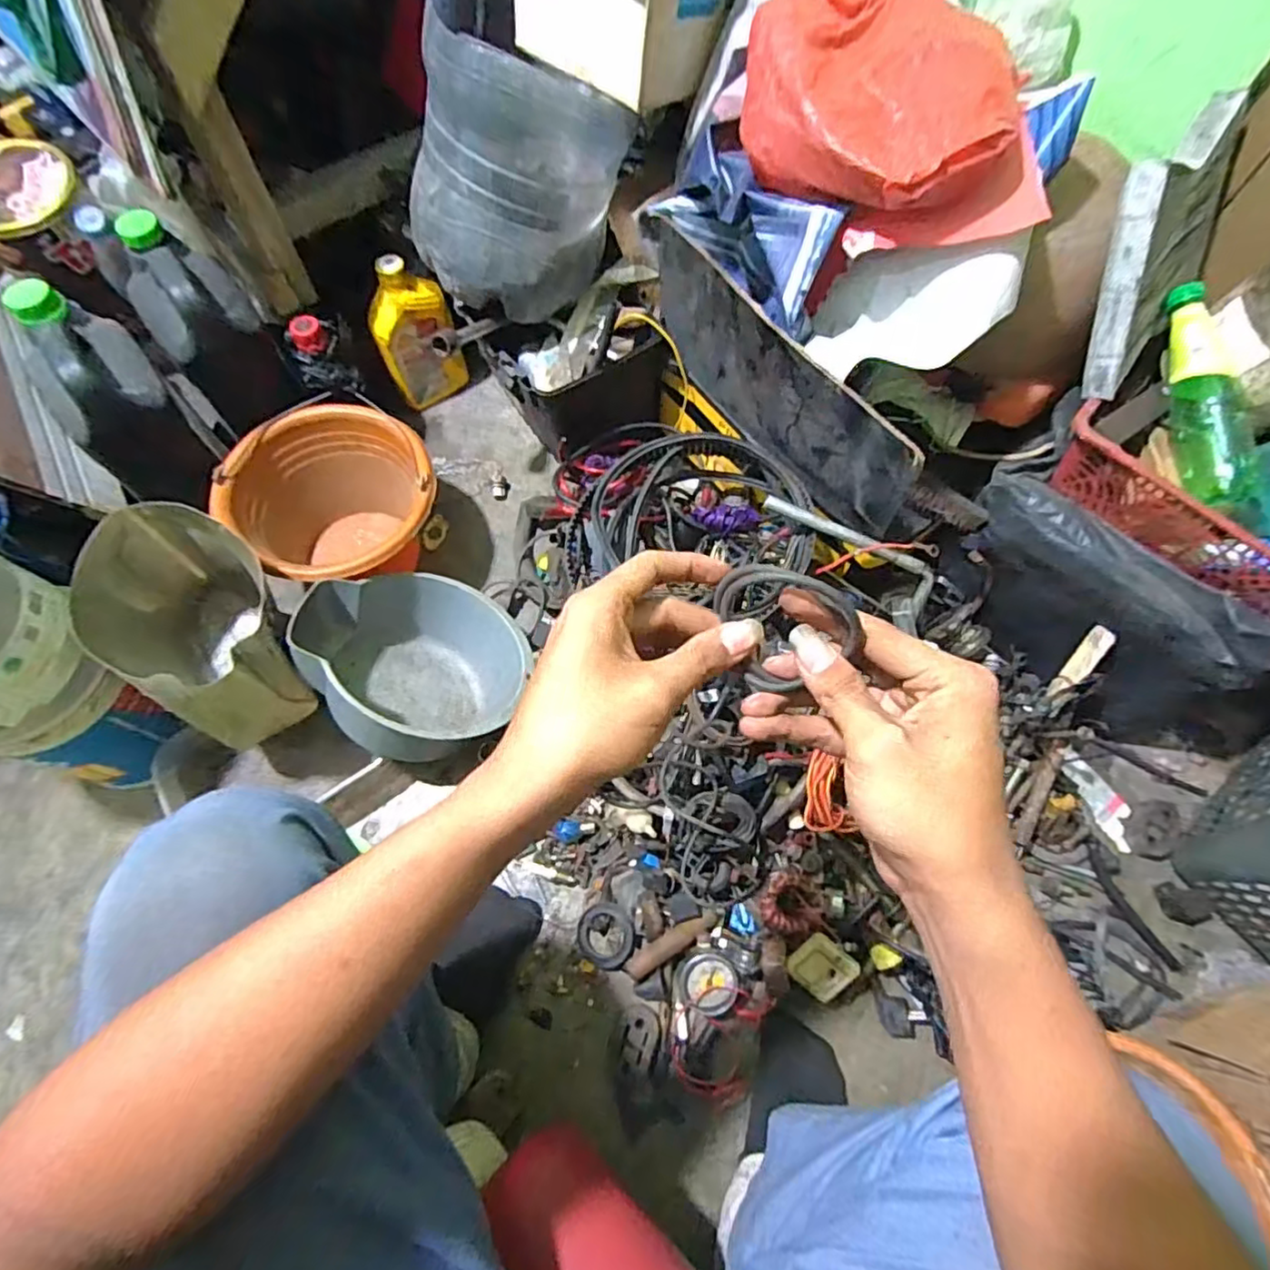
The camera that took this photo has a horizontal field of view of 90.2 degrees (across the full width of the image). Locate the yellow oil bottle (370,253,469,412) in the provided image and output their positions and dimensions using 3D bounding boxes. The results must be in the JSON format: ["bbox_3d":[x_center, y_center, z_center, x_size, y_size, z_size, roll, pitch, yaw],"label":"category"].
[{"bbox_3d":[-0.329,-0.447,0.947,0.113,0.206,0.055,-34,71,-15],"label":"yellow oil bottle"}]

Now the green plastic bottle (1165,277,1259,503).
[{"bbox_3d":[0.561,-0.234,0.621,0.061,0.047,0.224,-10,89,-5],"label":"green plastic bottle"}]

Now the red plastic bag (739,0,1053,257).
[{"bbox_3d":[0.221,-0.455,0.562,0.230,0.106,0.221,-3,66,-2],"label":"red plastic bag"}]

